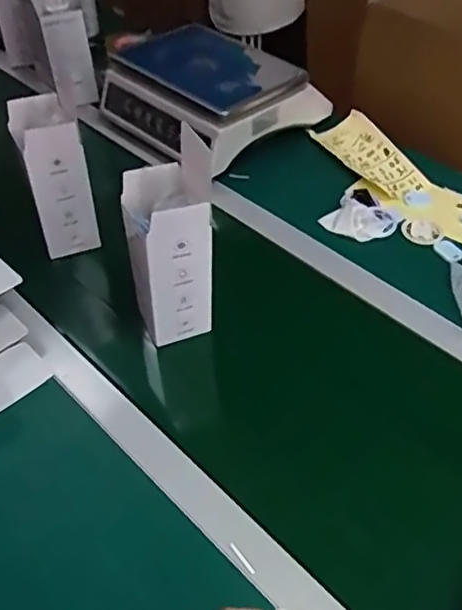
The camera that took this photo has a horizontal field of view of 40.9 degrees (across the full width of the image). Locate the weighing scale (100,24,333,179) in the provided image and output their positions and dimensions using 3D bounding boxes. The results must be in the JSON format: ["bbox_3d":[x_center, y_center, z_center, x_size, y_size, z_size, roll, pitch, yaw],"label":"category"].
[{"bbox_3d":[-0.035,-0.353,1.029,0.285,0.136,0.255,34,59,30],"label":"weighing scale"}]

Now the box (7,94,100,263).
[{"bbox_3d":[-0.228,-0.167,0.809,0.075,0.193,0.086,-19,50,-12],"label":"box"}]

